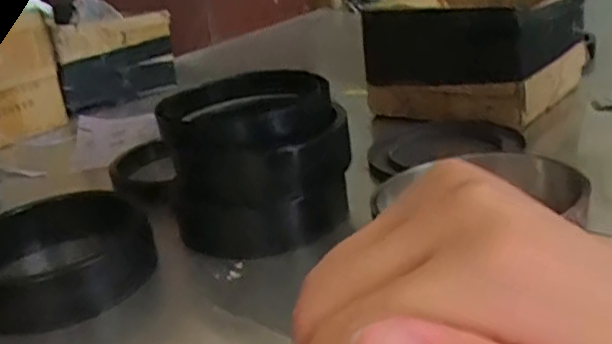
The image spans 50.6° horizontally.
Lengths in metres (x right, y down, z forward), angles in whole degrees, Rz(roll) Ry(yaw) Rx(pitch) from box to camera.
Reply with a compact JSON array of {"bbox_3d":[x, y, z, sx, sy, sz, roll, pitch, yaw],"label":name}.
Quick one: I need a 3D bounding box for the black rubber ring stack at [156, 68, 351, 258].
[{"bbox_3d":[-0.054,-0.022,0.704,0.183,0.123,0.190,-11,23,-8],"label":"black rubber ring stack"}]

